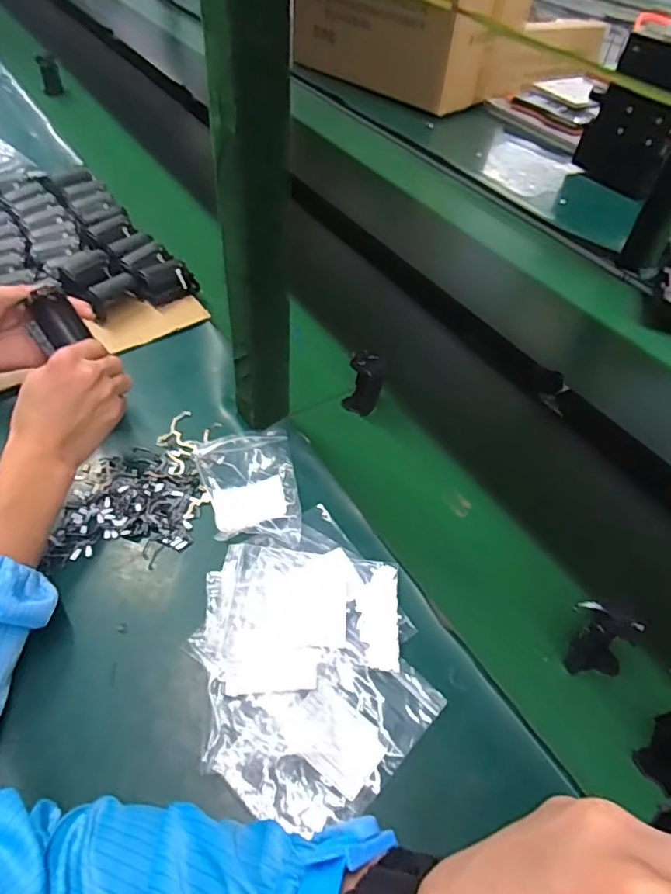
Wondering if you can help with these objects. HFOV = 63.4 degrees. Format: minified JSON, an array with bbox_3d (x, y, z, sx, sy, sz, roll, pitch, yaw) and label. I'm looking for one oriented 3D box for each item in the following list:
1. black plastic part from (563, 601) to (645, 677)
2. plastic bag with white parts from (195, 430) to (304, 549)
[{"bbox_3d":[0.220,0.159,0.449,0.048,0.064,0.039,2,49,-4],"label":"black plastic part"},{"bbox_3d":[-0.085,0.038,0.534,0.092,0.027,0.146,-5,50,-10],"label":"plastic bag with white parts"}]

